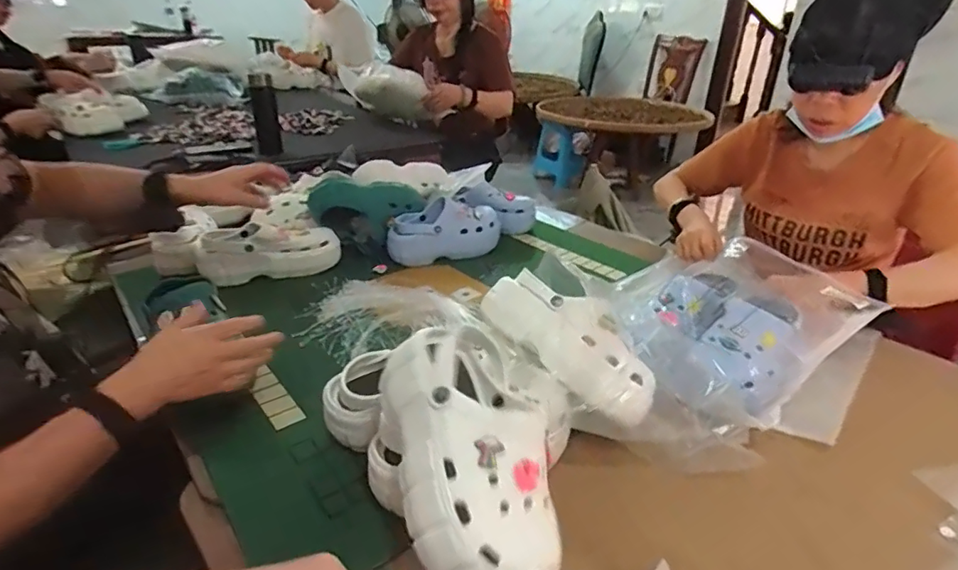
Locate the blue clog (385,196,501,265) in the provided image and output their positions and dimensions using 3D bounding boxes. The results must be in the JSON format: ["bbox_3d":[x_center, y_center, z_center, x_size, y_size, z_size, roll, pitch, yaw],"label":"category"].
[{"bbox_3d":[-0.076,-0.121,1.178,0.249,0.096,0.101,-8,30,-17],"label":"blue clog"}]

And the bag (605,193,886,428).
[{"bbox_3d":[0.358,0.068,0.768,0.352,0.095,0.212,-21,36,-36],"label":"bag"}]

